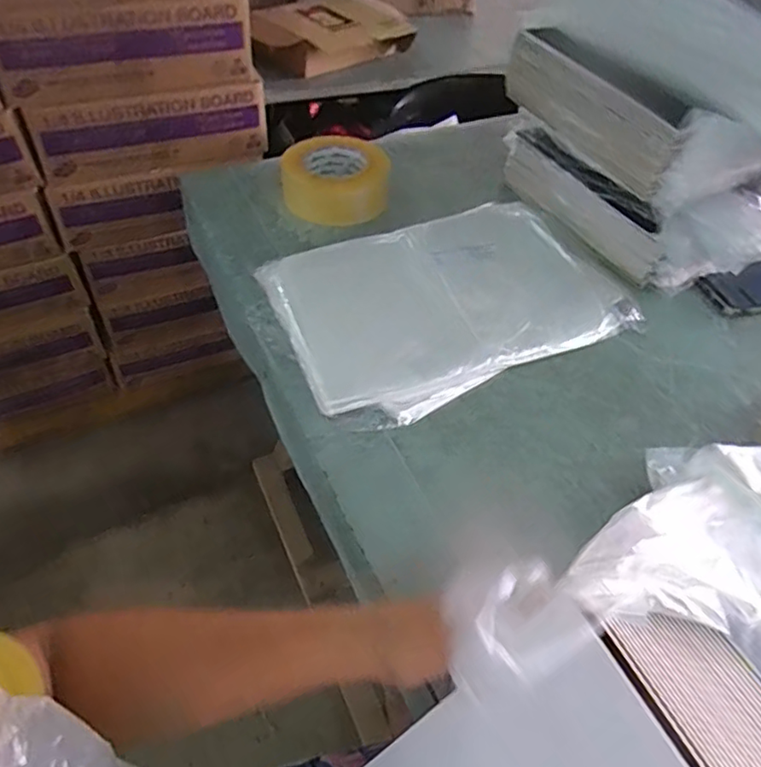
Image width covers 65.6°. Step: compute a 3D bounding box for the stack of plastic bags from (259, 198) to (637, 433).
[{"bbox_3d":[0.069,-0.089,0.618,0.344,0.026,0.228,-19,53,-21],"label":"stack of plastic bags"}]

